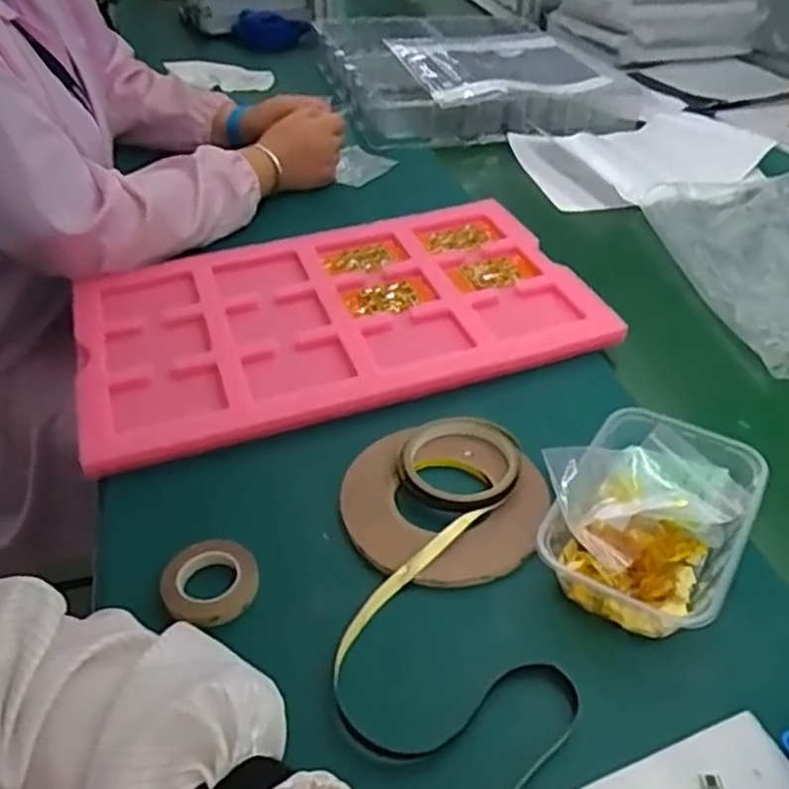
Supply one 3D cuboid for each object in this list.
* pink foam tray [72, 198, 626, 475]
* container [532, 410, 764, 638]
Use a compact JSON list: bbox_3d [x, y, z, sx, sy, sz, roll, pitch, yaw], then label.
[{"bbox_3d":[-0.063,-0.084,0.737,0.485,0.021,0.300,-9,41,-11],"label":"pink foam tray"},{"bbox_3d":[0.172,0.079,0.508,0.128,0.051,0.162,22,46,26],"label":"container"}]

